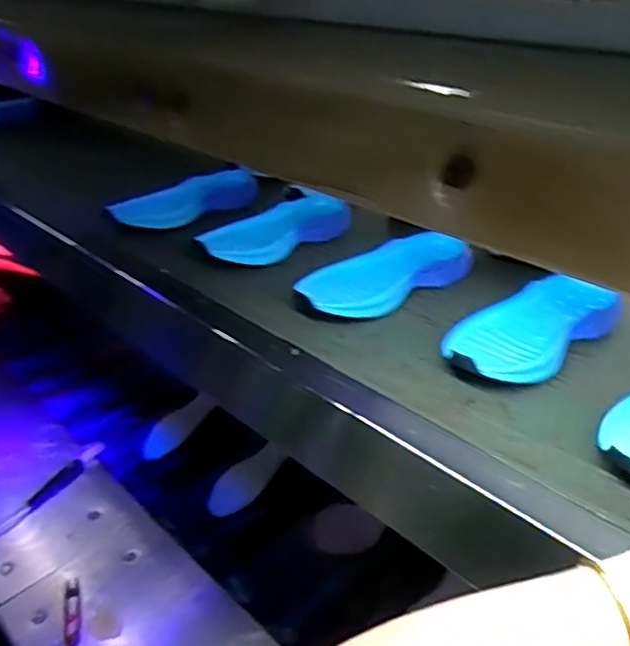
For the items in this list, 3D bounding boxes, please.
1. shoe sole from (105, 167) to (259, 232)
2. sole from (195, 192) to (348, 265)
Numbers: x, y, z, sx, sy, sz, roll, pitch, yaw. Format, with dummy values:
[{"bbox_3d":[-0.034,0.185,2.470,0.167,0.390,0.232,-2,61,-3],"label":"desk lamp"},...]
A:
[{"bbox_3d":[-0.177,-0.173,0.879,0.207,0.062,0.025,-25,39,-29],"label":"shoe sole"},{"bbox_3d":[-0.045,-0.121,0.811,0.204,0.076,0.016,-15,25,-30],"label":"sole"}]

